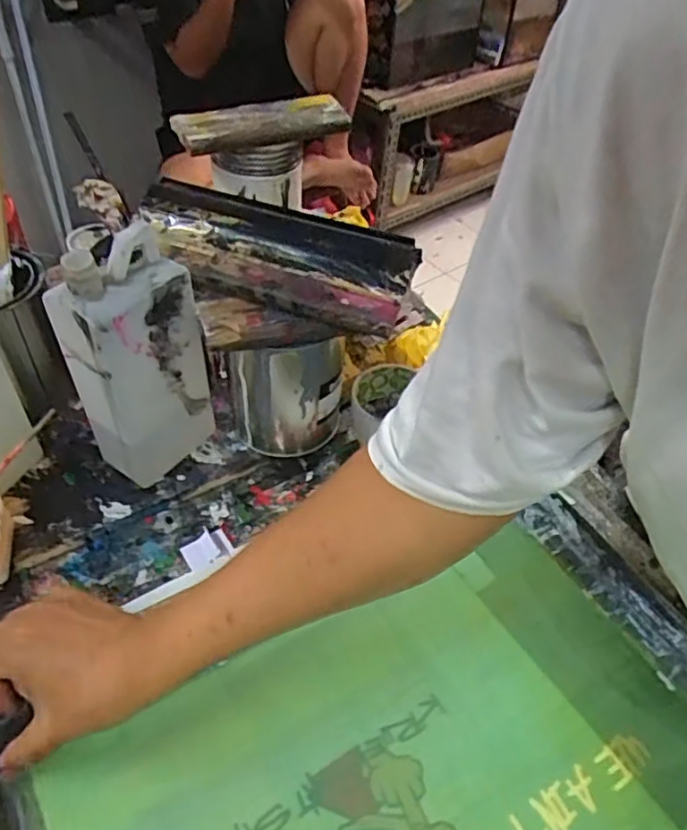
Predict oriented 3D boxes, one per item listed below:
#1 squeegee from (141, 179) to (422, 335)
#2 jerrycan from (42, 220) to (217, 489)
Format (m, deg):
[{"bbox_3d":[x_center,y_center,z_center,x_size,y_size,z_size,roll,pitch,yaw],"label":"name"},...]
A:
[{"bbox_3d":[-0.061,-0.132,0.532,0.237,0.038,0.088,17,72,11],"label":"squeegee"},{"bbox_3d":[-0.168,-0.036,0.537,0.065,0.234,0.097,29,52,22],"label":"jerrycan"}]

